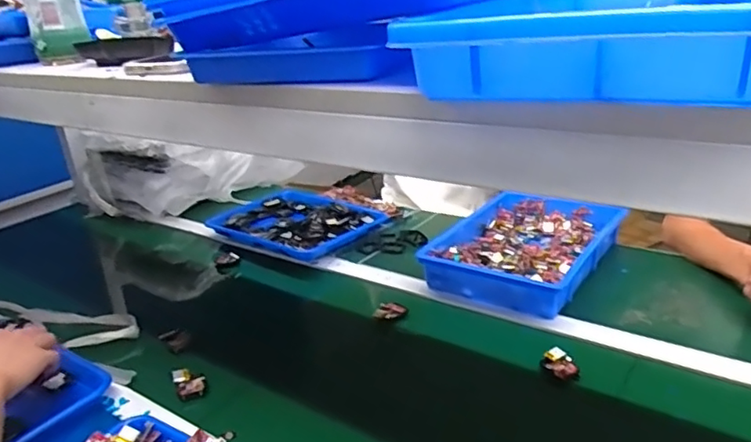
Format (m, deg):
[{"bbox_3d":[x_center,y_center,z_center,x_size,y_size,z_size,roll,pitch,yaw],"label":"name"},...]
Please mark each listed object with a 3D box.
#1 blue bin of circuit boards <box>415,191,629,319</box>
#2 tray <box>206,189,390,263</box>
[{"bbox_3d":[0.271,0.048,1.039,0.248,0.069,0.363,13,29,37],"label":"blue bin of circuit boards"},{"bbox_3d":[-0.171,0.005,1.245,0.321,0.040,0.258,16,31,41],"label":"tray"}]

